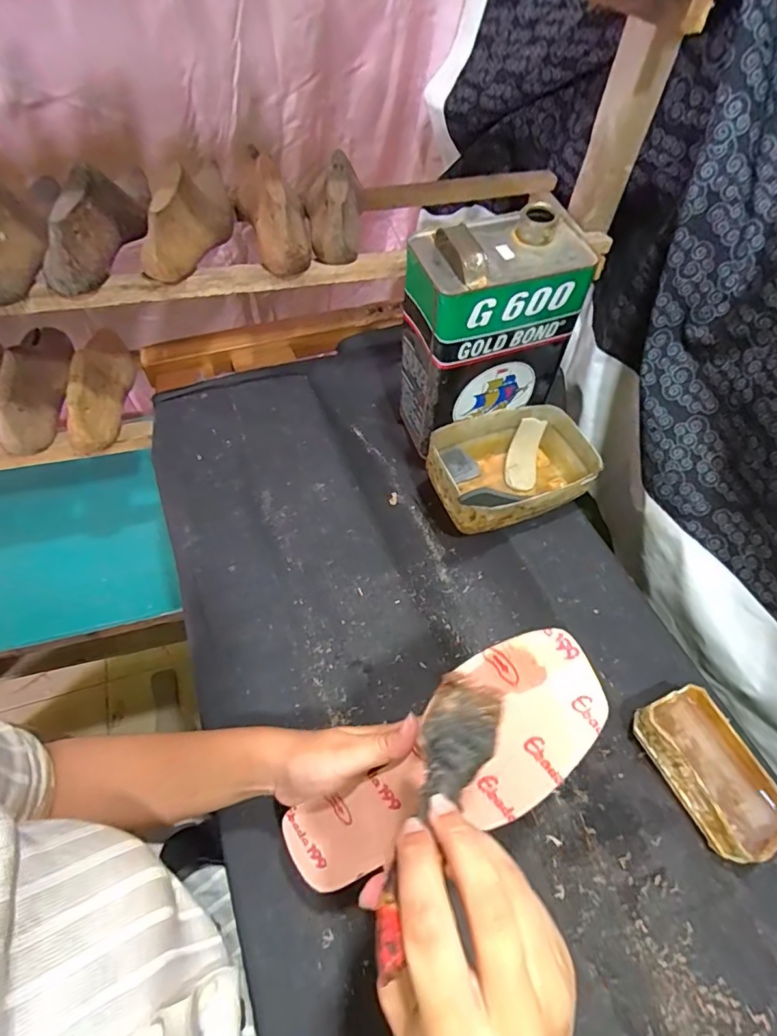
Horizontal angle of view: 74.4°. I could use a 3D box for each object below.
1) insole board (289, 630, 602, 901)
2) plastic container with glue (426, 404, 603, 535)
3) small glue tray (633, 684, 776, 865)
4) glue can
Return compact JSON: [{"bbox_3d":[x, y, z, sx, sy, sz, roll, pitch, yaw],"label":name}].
[{"bbox_3d":[0.025,0.164,0.324,0.243,0.026,0.082,-38,60,13],"label":"insole board"},{"bbox_3d":[0.142,-0.056,0.598,0.187,0.074,0.126,-15,58,-14],"label":"plastic container with glue"},{"bbox_3d":[0.276,0.217,0.442,0.073,0.039,0.125,-20,59,-17],"label":"small glue tray"},{"bbox_3d":[0.103,-0.199,0.569,0.159,0.217,0.111,-18,58,-19],"label":"glue can"}]

